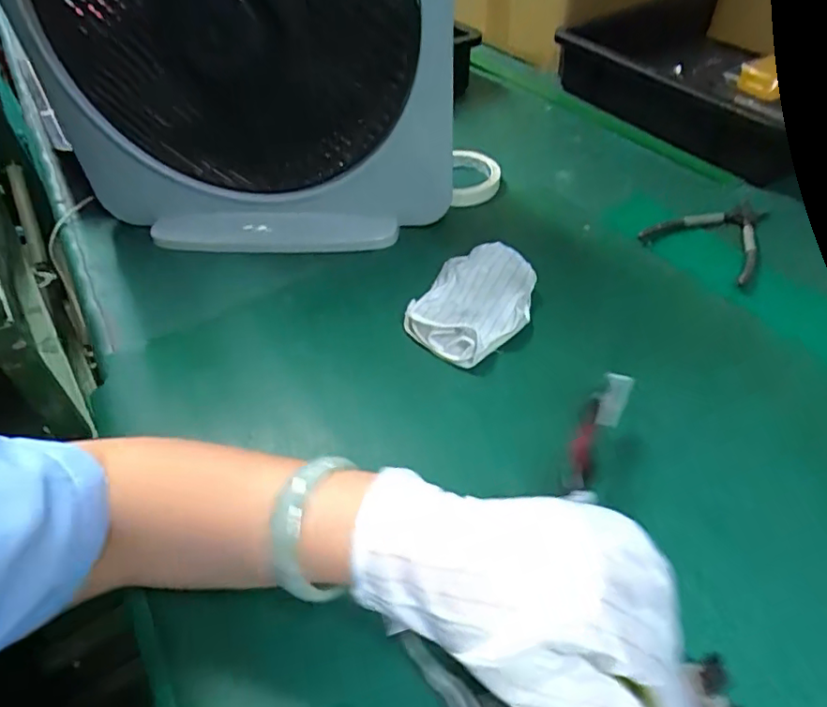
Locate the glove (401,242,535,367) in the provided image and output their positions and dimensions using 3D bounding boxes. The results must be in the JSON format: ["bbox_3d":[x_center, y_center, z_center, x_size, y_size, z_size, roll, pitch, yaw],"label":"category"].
[{"bbox_3d":[0.053,-0.046,0.500,0.090,0.033,0.120,20,51,22],"label":"glove"}]

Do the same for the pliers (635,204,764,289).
[{"bbox_3d":[0.308,-0.125,0.583,0.105,0.008,0.130,33,56,30],"label":"pliers"}]

